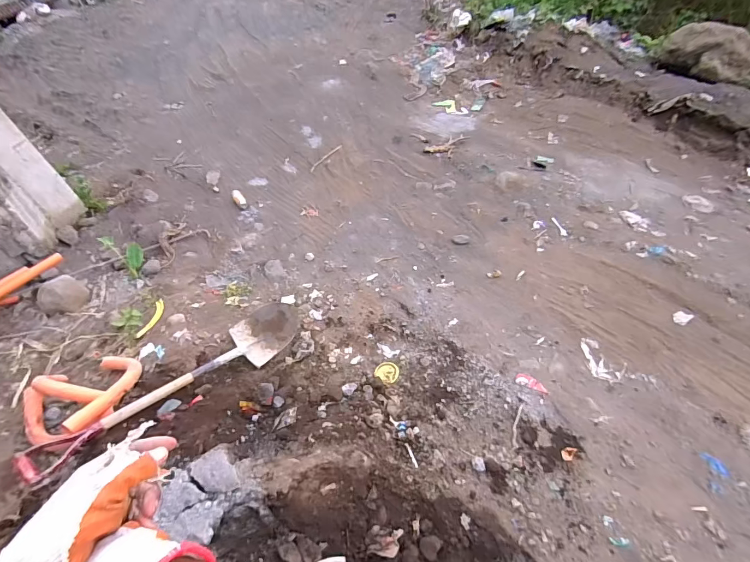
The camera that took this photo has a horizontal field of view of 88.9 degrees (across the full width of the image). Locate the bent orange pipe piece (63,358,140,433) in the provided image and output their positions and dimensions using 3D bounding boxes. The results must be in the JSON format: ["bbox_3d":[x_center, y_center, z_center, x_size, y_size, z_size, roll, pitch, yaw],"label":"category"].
[{"bbox_3d":[-0.996,0.383,1.457,0.210,0.065,0.436,-20,24,-11],"label":"bent orange pipe piece"}]

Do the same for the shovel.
[{"bbox_3d":[-0.722,0.357,1.466,0.219,0.160,1.017,30,40,28],"label":"shovel"}]

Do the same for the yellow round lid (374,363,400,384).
[{"bbox_3d":[0.053,0.376,1.577,0.098,0.016,0.093,-6,47,6],"label":"yellow round lid"}]

